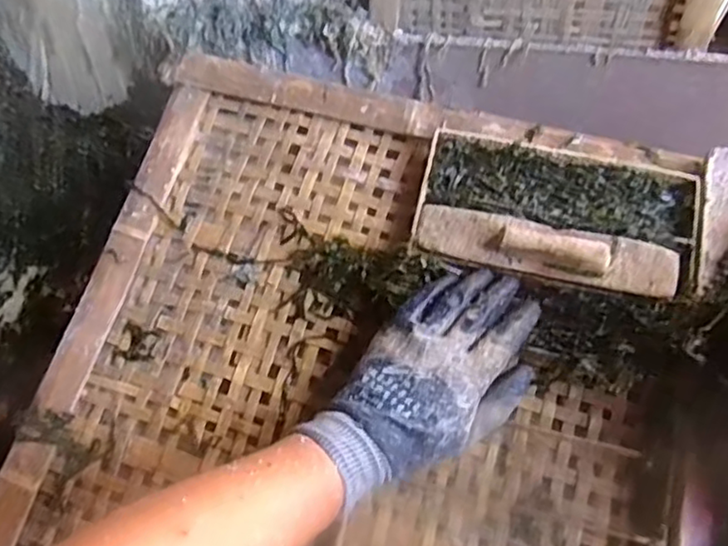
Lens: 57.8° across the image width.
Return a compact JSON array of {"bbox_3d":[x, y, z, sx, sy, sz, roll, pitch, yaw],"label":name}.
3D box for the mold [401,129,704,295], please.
[{"bbox_3d":[0.161,-0.053,0.548,0.228,0.043,0.132,12,62,9],"label":"mold"}]

